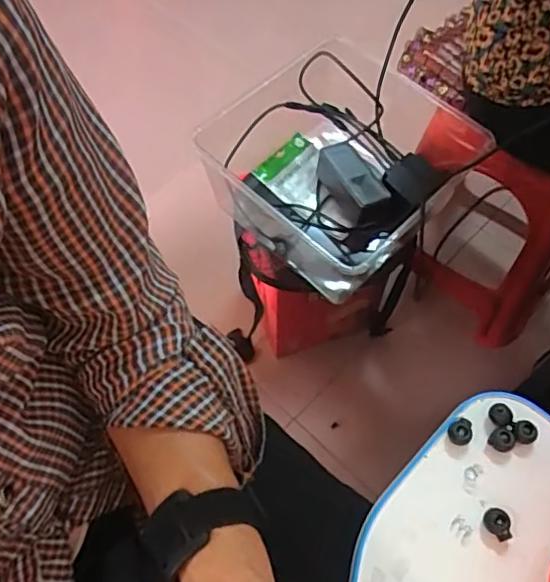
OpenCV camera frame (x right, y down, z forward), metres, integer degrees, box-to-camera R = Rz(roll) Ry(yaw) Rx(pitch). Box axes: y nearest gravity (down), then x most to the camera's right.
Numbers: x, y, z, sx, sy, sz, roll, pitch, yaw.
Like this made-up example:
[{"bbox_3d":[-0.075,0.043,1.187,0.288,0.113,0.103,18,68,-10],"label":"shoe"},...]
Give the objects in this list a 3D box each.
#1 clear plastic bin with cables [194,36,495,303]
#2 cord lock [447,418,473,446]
[{"bbox_3d":[0.106,-0.189,0.816,0.282,0.178,0.320,31,66,18],"label":"clear plastic bin with cables"},{"bbox_3d":[0.126,0.095,0.383,0.018,0.009,0.016,-40,64,-20],"label":"cord lock"}]

